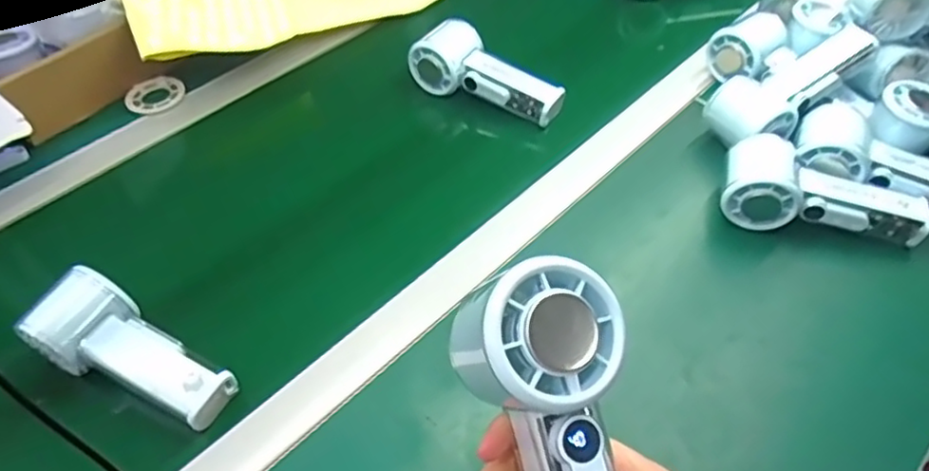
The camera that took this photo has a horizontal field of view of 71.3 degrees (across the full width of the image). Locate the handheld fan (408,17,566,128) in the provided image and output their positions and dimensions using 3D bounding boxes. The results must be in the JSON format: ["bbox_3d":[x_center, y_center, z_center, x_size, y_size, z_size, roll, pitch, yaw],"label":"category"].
[{"bbox_3d":[0.021,-0.155,0.631,0.147,0.044,0.058,32,59,25],"label":"handheld fan"}]

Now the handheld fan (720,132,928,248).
[{"bbox_3d":[0.285,-0.030,0.510,0.154,0.052,0.059,12,51,13],"label":"handheld fan"}]

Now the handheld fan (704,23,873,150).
[{"bbox_3d":[0.286,-0.136,0.579,0.143,0.057,0.074,-34,56,-24],"label":"handheld fan"}]

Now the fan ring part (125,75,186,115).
[{"bbox_3d":[-0.315,-0.144,0.664,0.057,0.004,0.049,-38,58,-25],"label":"fan ring part"}]

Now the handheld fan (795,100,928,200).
[{"bbox_3d":[0.350,-0.054,0.529,0.153,0.051,0.072,23,54,21],"label":"handheld fan"}]

